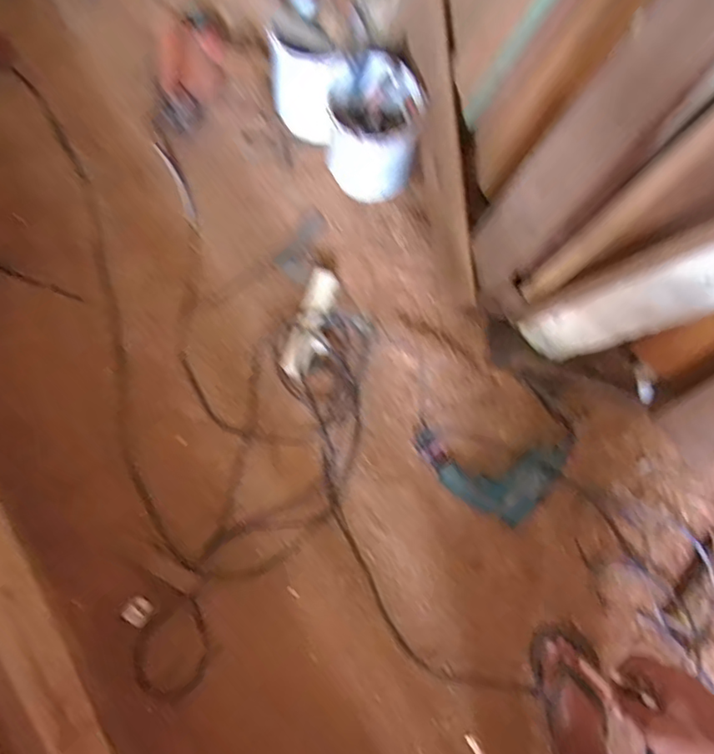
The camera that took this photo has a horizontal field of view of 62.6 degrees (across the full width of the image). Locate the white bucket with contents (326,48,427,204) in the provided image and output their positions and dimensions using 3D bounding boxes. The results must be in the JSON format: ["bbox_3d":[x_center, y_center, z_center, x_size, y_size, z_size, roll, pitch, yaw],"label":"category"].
[{"bbox_3d":[0.032,-0.483,1.155,0.171,0.193,0.187,0,79,0],"label":"white bucket with contents"}]

